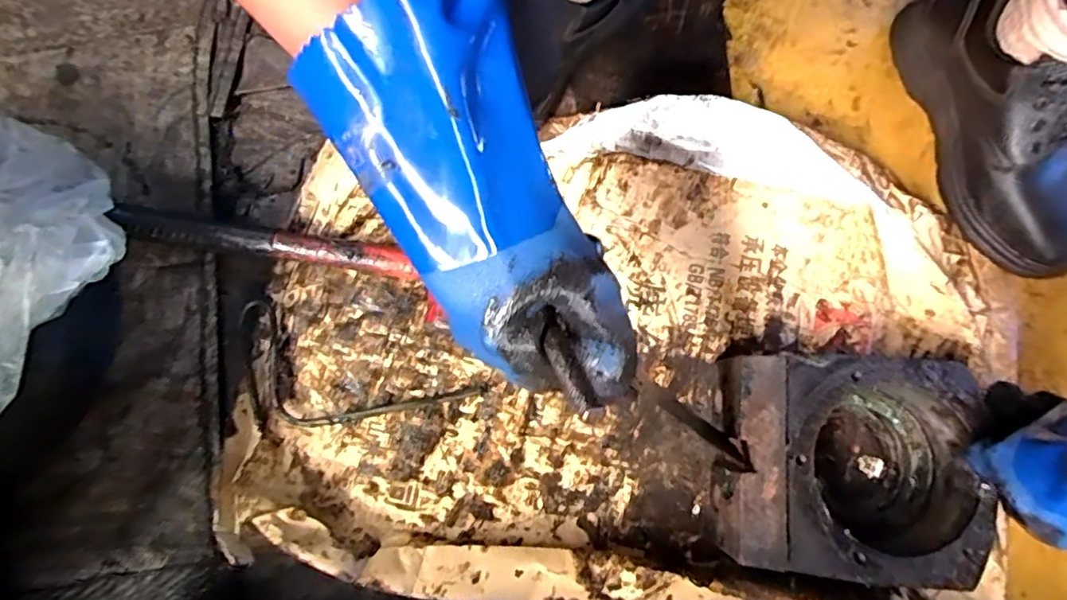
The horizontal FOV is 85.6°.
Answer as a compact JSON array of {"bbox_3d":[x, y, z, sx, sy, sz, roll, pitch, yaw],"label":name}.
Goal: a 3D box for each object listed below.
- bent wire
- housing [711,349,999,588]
[{"bbox_3d":[-0.159,0.073,0.484,0.220,0.011,0.081,20,81,5],"label":"bent wire"},{"bbox_3d":[0.236,0.124,0.445,0.180,0.086,0.150,4,80,2],"label":"housing"}]

